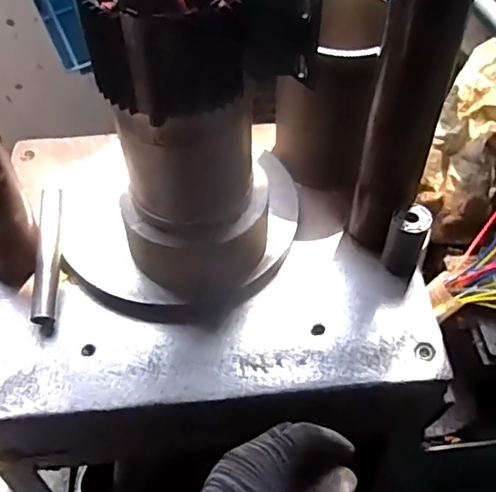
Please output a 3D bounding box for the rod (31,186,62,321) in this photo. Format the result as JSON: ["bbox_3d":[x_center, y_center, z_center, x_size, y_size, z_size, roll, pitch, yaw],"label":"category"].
[{"bbox_3d":[-0.207,0.005,0.638,0.021,0.016,0.150,-3,64,-2],"label":"rod"}]

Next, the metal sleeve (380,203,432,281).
[{"bbox_3d":[0.163,-0.006,0.633,0.036,0.071,0.035,27,56,21],"label":"metal sleeve"}]

